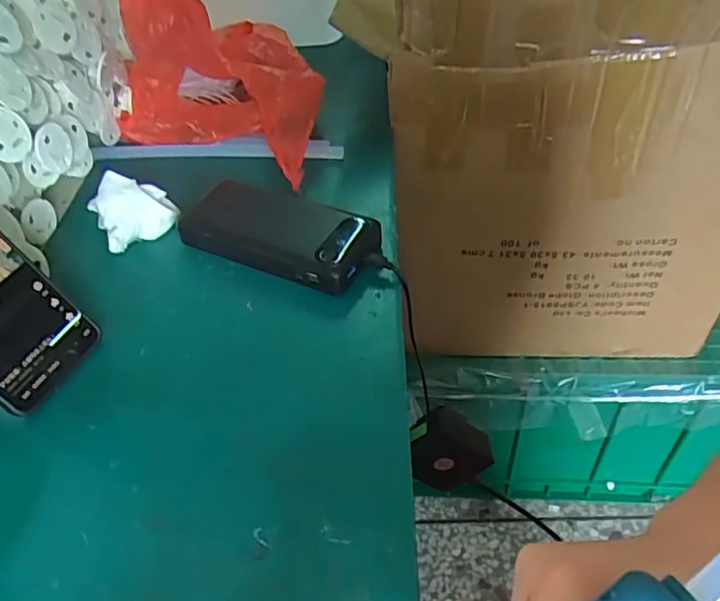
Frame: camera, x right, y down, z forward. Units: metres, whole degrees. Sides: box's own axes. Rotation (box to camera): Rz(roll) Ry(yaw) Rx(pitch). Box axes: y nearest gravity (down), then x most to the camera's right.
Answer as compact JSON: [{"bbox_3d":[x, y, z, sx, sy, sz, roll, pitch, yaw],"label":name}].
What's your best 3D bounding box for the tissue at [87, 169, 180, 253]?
[{"bbox_3d":[-0.190,-0.078,0.490,0.066,0.050,0.041,-31,50,-22],"label":"tissue"}]

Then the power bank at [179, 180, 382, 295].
[{"bbox_3d":[-0.064,-0.055,0.470,0.157,0.025,0.077,19,51,24],"label":"power bank"}]

